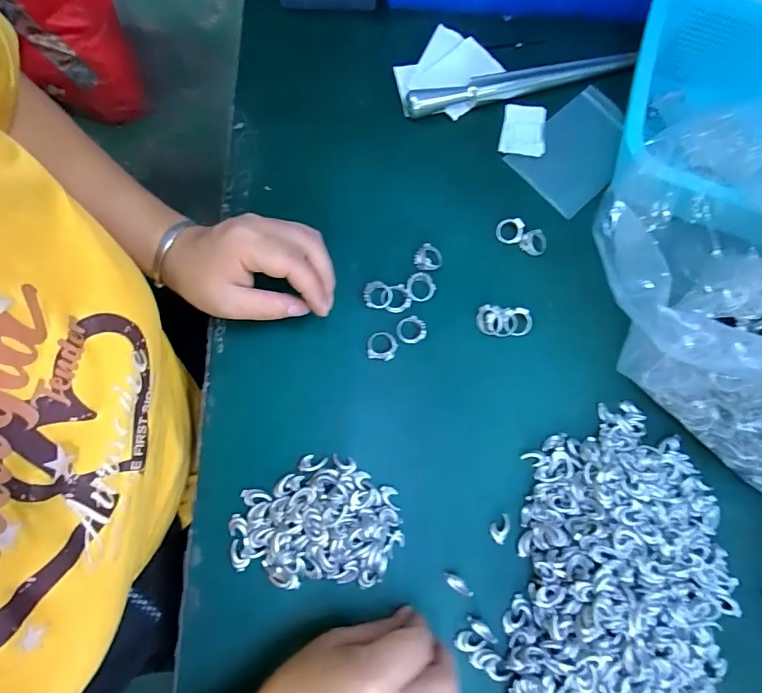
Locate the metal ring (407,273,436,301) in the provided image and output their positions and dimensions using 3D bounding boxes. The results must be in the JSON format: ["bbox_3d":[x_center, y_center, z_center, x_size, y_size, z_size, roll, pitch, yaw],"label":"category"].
[{"bbox_3d":[0.032,-0.048,0.360,0.022,0.004,0.024,1,75,-4],"label":"metal ring"}]

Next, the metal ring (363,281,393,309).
[{"bbox_3d":[-0.003,-0.041,0.355,0.023,0.004,0.022,0,92,-6],"label":"metal ring"}]

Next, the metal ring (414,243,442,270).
[{"bbox_3d":[0.039,-0.073,0.368,0.023,0.005,0.022,1,75,-4],"label":"metal ring"}]

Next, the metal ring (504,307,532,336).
[{"bbox_3d":[0.111,-0.019,0.357,0.024,0.004,0.023,-3,105,-12],"label":"metal ring"}]

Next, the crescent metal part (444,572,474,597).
[{"bbox_3d":[0.054,0.166,0.309,0.022,0.005,0.009,30,77,5],"label":"crescent metal part"}]

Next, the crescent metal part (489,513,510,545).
[{"bbox_3d":[0.086,0.131,0.324,0.013,0.004,0.021,25,77,4],"label":"crescent metal part"}]

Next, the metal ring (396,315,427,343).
[{"bbox_3d":[0.024,-0.014,0.351,0.022,0.006,0.022,1,75,-4],"label":"metal ring"}]

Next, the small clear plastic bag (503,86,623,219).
[{"bbox_3d":[0.178,-0.176,0.394,0.110,0.010,0.078,-41,82,-13],"label":"small clear plastic bag"}]

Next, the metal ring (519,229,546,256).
[{"bbox_3d":[0.129,-0.087,0.376,0.021,0.011,0.022,1,75,-4],"label":"metal ring"}]

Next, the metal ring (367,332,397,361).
[{"bbox_3d":[0.001,-0.001,0.347,0.023,0.004,0.022,1,75,-4],"label":"metal ring"}]

